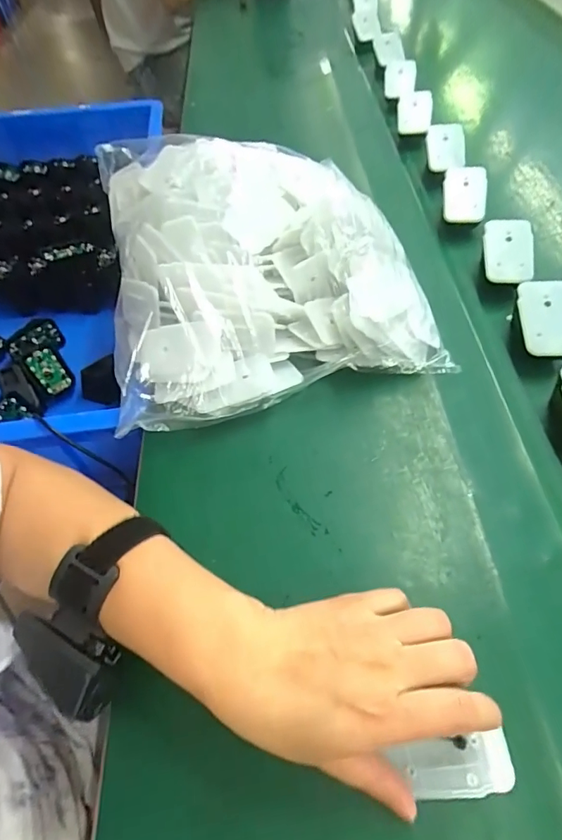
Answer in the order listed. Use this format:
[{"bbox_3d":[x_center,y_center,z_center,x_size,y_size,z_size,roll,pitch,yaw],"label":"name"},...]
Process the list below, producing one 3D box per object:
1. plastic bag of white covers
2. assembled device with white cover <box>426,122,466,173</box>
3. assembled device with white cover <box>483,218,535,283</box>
[{"bbox_3d":[-0.027,-0.167,0.450,0.281,0.106,0.338,-12,55,-3],"label":"plastic bag of white covers"},{"bbox_3d":[0.199,-0.331,0.558,0.045,0.014,0.060,-1,85,3],"label":"assembled device with white cover"},{"bbox_3d":[0.219,-0.163,0.444,0.044,0.011,0.061,0,84,13],"label":"assembled device with white cover"}]

